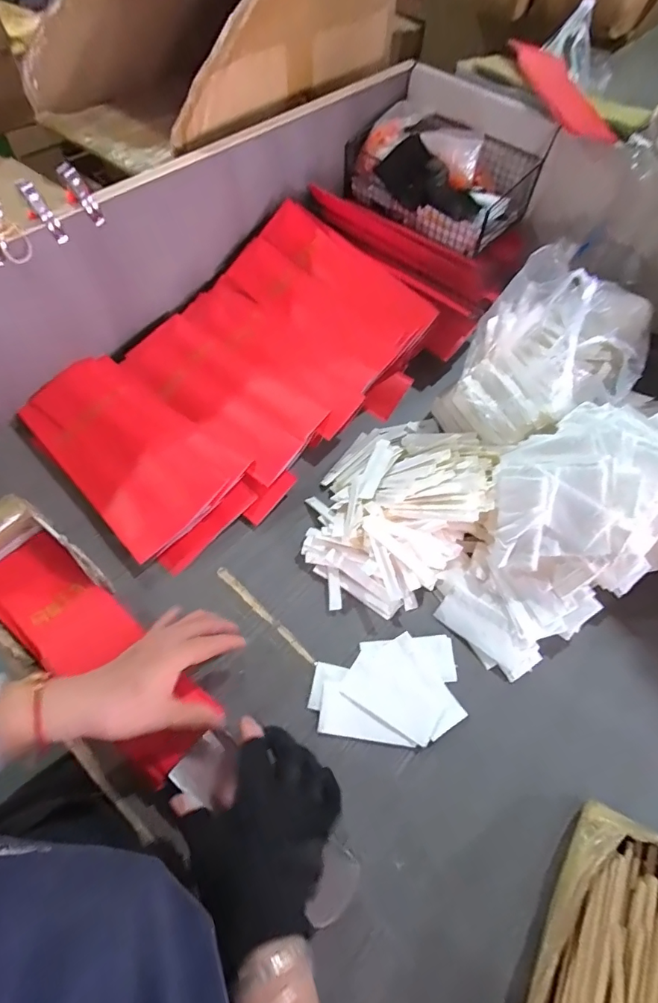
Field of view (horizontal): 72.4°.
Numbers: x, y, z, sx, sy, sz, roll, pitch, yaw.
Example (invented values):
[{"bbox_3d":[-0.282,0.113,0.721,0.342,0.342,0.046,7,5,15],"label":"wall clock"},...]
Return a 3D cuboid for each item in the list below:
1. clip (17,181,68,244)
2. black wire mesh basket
[{"bbox_3d":[-0.299,-0.302,0.471,0.016,0.055,0.022,-33,69,-19],"label":"clip"},{"bbox_3d":[0.173,-0.521,0.712,0.272,0.089,0.150,36,66,15],"label":"black wire mesh basket"}]

